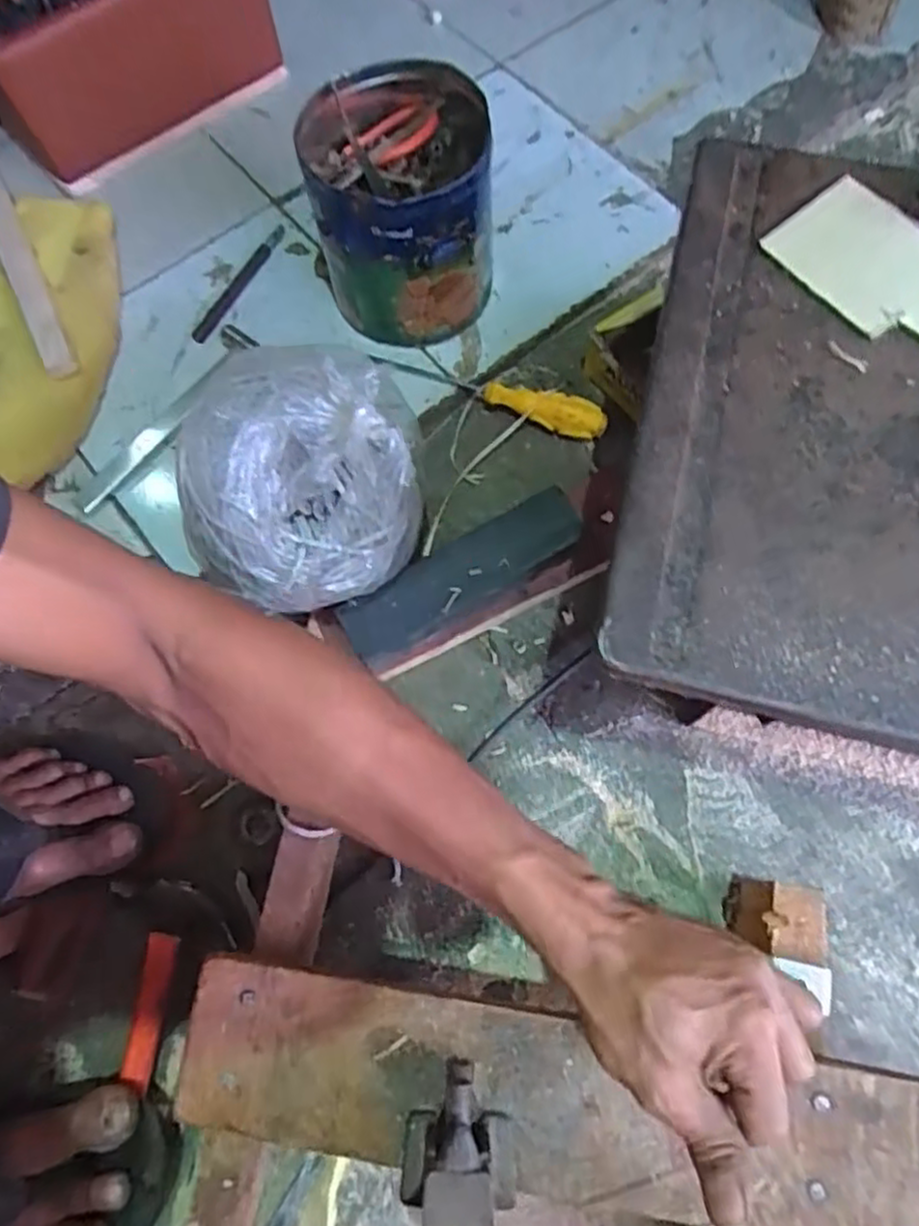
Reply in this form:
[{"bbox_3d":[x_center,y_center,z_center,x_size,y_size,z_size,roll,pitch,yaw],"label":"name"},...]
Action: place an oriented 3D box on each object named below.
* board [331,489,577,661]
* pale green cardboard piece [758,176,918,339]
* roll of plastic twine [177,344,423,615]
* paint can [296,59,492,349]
[{"bbox_3d":[0.003,-0.030,0.552,0.194,0.022,0.049,-32,71,-9],"label":"board"},{"bbox_3d":[0.230,-0.181,0.387,0.077,0.005,0.122,-38,73,-12],"label":"pale green cardboard piece"},{"bbox_3d":[-0.112,-0.096,0.490,0.164,0.127,0.151,1,70,3],"label":"roll of plastic twine"},{"bbox_3d":[-0.047,-0.336,0.626,0.142,0.173,0.156,-1,70,2],"label":"paint can"}]

